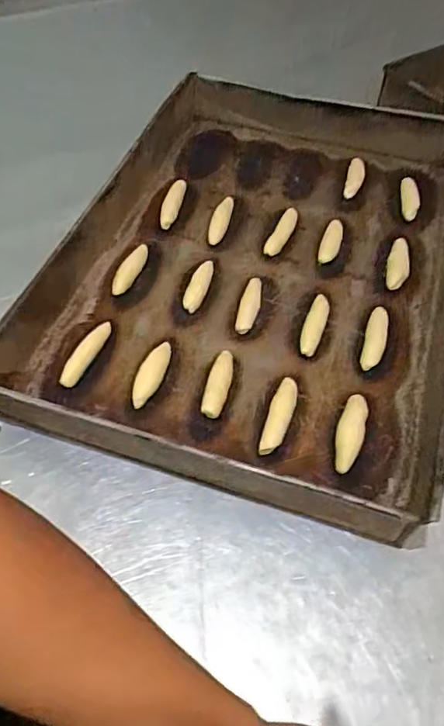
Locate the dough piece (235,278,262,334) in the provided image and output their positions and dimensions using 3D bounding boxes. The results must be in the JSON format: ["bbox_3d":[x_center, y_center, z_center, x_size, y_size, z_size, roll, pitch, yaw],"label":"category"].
[{"bbox_3d":[0.027,-0.056,0.532,0.019,0.008,0.067,9,55,7],"label":"dough piece"}]

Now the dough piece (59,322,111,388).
[{"bbox_3d":[-0.124,-0.010,0.498,0.013,0.012,0.075,19,57,14],"label":"dough piece"}]

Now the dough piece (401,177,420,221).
[{"bbox_3d":[0.215,-0.186,0.625,0.021,0.013,0.066,7,55,5],"label":"dough piece"}]

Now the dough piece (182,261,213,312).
[{"bbox_3d":[-0.023,-0.078,0.548,0.019,0.013,0.065,13,55,9],"label":"dough piece"}]

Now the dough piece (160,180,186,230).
[{"bbox_3d":[-0.056,-0.181,0.621,0.019,0.012,0.073,9,55,7],"label":"dough piece"}]

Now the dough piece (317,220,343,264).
[{"bbox_3d":[0.117,-0.130,0.584,0.020,0.008,0.065,16,56,11],"label":"dough piece"}]

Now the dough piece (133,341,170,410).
[{"bbox_3d":[-0.063,0.008,0.487,0.020,0.011,0.070,14,56,10],"label":"dough piece"}]

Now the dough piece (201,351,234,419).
[{"bbox_3d":[-0.002,0.016,0.479,0.017,0.018,0.069,11,55,8],"label":"dough piece"}]

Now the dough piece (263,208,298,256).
[{"bbox_3d":[0.066,-0.143,0.595,0.018,0.008,0.076,20,57,14],"label":"dough piece"}]

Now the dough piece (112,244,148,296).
[{"bbox_3d":[-0.094,-0.097,0.562,0.017,0.015,0.071,16,56,11],"label":"dough piece"}]

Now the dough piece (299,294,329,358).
[{"bbox_3d":[0.088,-0.036,0.518,0.019,0.011,0.074,16,56,12],"label":"dough piece"}]

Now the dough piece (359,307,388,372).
[{"bbox_3d":[0.143,-0.024,0.509,0.020,0.008,0.077,15,56,11],"label":"dough piece"}]

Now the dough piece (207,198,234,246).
[{"bbox_3d":[-0.002,-0.158,0.604,0.019,0.008,0.070,11,55,8],"label":"dough piece"}]

